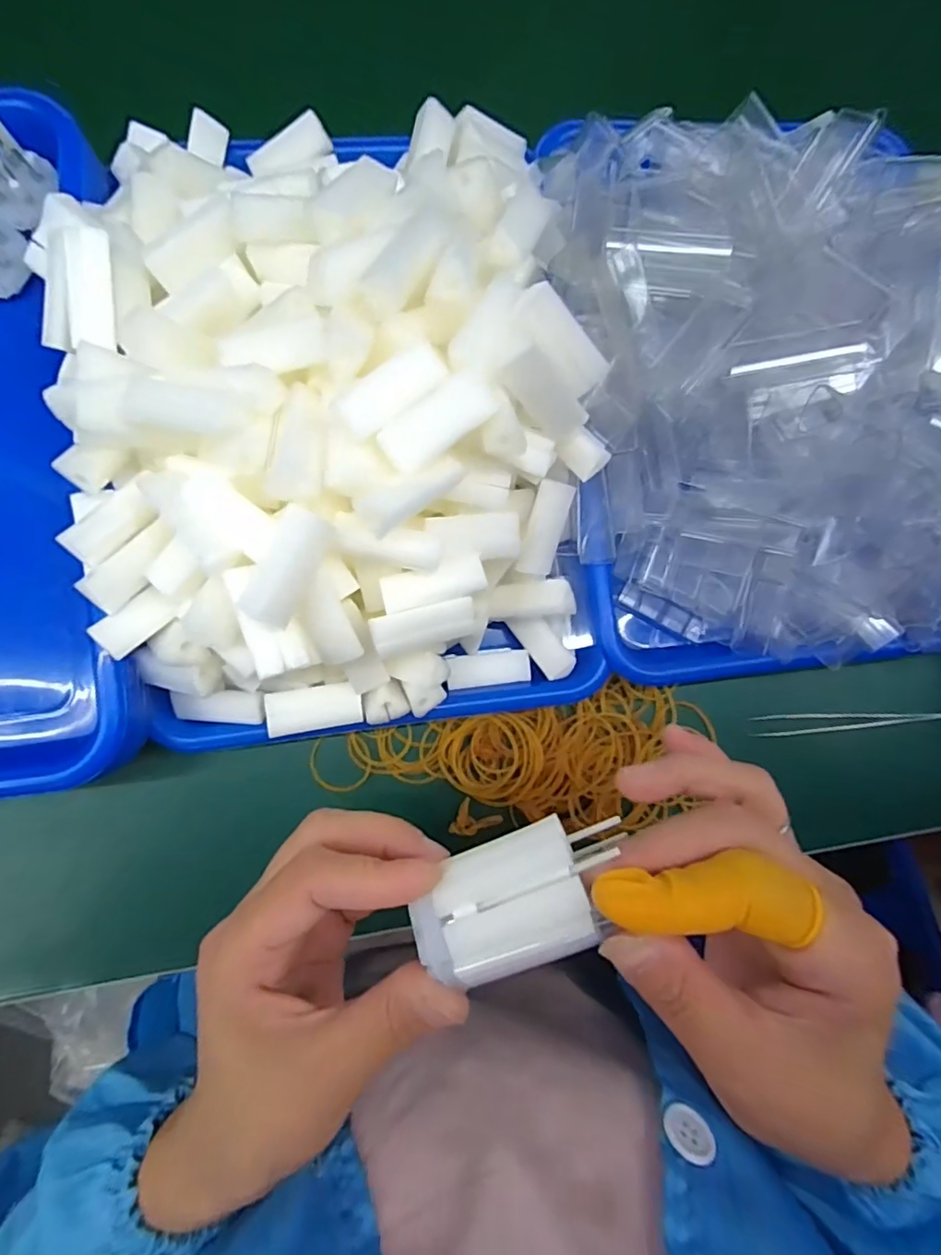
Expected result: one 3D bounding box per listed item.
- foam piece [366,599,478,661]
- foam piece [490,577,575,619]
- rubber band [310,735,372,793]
[{"bbox_3d":[-0.020,0.000,0.250,0.045,0.014,0.017,-17,85,-7],"label":"foam piece"},{"bbox_3d":[0.033,-0.015,0.309,0.046,0.010,0.019,-4,83,16],"label":"foam piece"},{"bbox_3d":[-0.071,0.075,0.314,0.033,0.004,0.031,-7,84,-6],"label":"rubber band"}]

